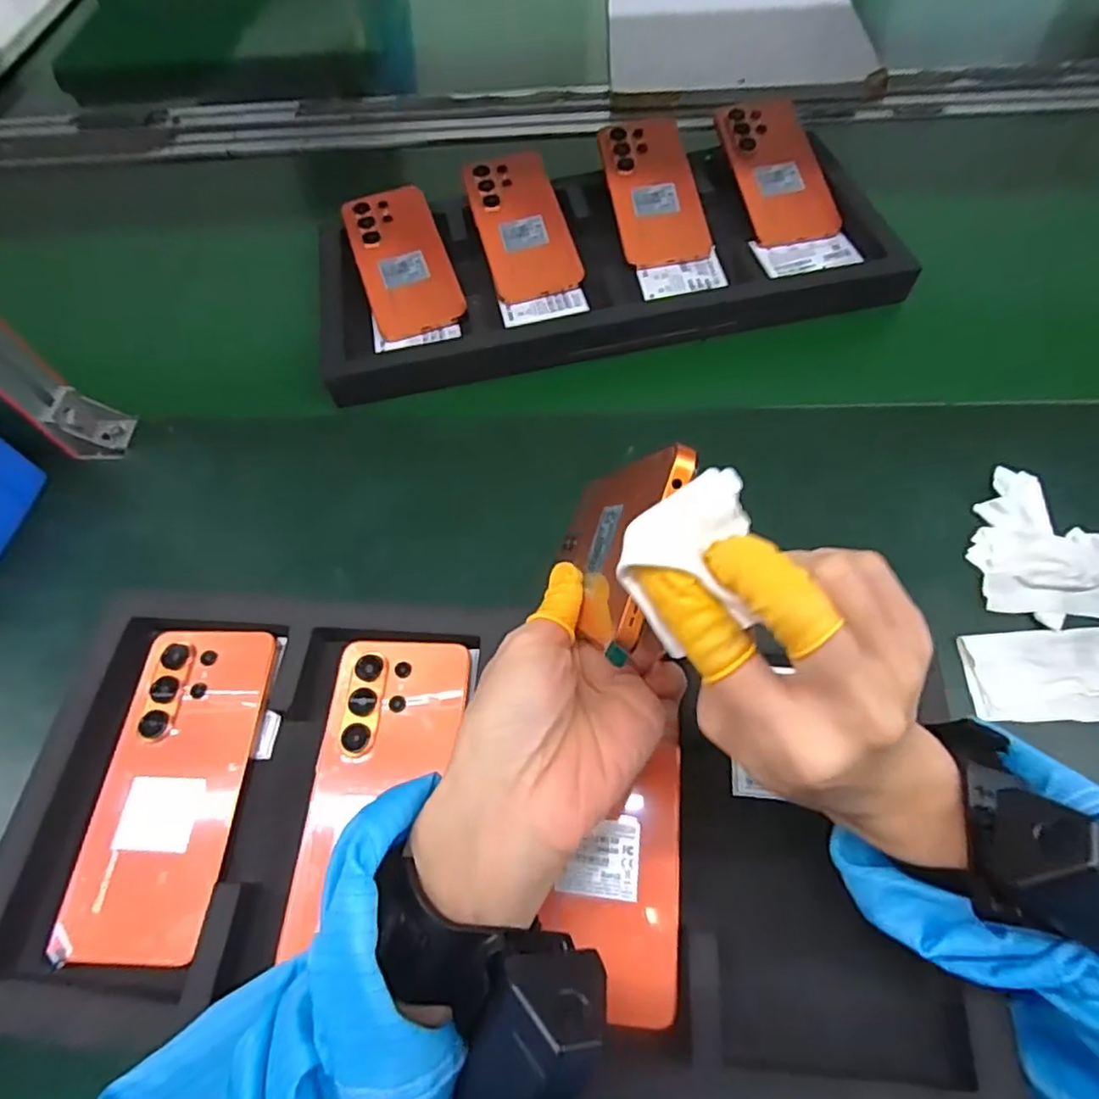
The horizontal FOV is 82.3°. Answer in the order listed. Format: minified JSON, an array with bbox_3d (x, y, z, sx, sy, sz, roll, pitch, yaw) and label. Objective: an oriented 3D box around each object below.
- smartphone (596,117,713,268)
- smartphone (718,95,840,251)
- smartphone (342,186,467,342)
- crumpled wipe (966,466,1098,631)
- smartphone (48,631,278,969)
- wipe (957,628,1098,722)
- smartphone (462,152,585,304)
[{"bbox_3d":[0.096,-0.331,0.580,0.078,0.009,0.160,-9,74,-4],"label":"smartphone"},{"bbox_3d":[0.210,-0.354,0.583,0.080,0.009,0.165,-9,74,-4],"label":"smartphone"},{"bbox_3d":[-0.132,-0.263,0.564,0.078,0.009,0.167,-18,70,-8],"label":"smartphone"},{"bbox_3d":[0.304,-0.006,0.395,0.071,0.026,0.107,-7,59,0],"label":"crumpled wipe"},{"bbox_3d":[-0.209,0.128,0.349,0.079,0.008,0.171,1,60,0],"label":"smartphone"},{"bbox_3d":[0.302,0.072,0.361,0.112,0.011,0.057,-2,59,2],"label":"wipe"},{"bbox_3d":[-0.026,-0.300,0.573,0.078,0.007,0.166,-14,72,-3],"label":"smartphone"}]

